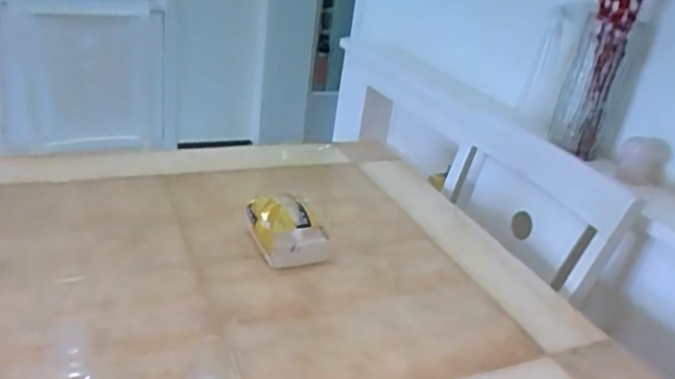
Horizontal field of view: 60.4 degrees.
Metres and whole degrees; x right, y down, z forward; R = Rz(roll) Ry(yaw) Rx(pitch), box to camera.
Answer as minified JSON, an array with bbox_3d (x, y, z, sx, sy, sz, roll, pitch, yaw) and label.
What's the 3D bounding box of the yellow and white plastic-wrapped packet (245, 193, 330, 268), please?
[{"bbox_3d":[-0.075,0.062,0.915,0.103,0.074,0.129,-5,28,-24],"label":"yellow and white plastic-wrapped packet"}]

